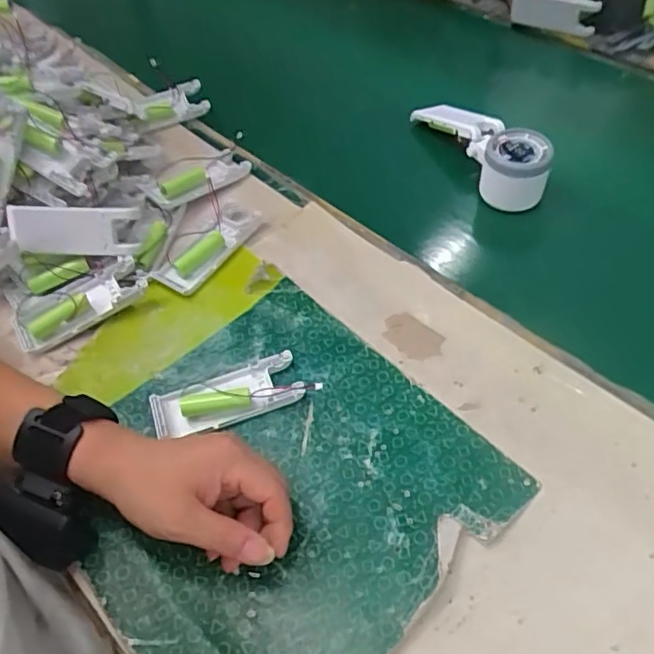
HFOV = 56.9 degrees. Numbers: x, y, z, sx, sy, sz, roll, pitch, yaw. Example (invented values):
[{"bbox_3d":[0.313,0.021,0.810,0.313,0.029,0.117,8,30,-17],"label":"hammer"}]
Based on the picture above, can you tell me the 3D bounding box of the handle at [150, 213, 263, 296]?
[{"bbox_3d":[-0.099,-0.069,0.525,0.038,0.014,0.104,40,65,9],"label":"handle"}]

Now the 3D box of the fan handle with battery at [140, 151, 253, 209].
[{"bbox_3d":[-0.122,-0.144,0.574,0.104,0.020,0.041,-35,58,-21],"label":"fan handle with battery"}]

